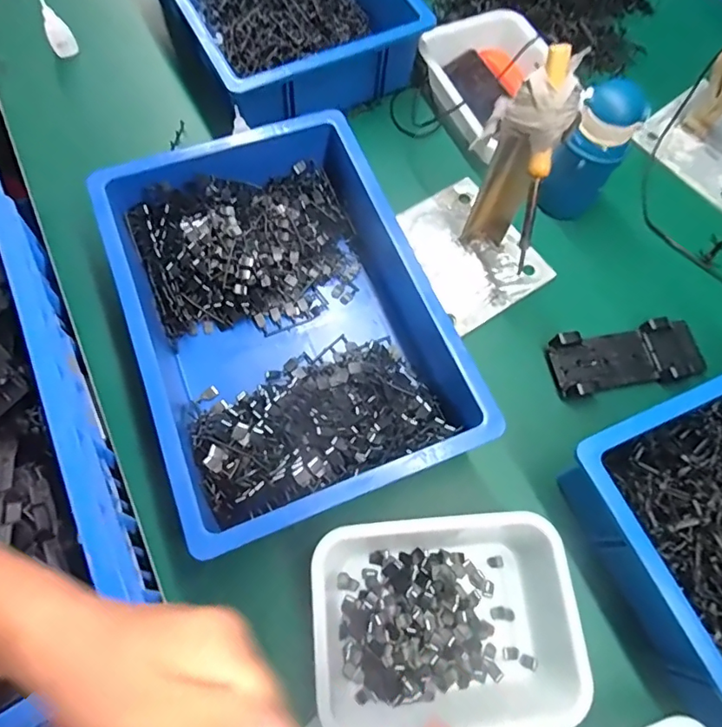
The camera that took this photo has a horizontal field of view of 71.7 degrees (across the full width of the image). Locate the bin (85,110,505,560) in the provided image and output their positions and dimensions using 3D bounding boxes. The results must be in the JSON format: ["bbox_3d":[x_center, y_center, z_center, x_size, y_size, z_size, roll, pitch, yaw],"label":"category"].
[{"bbox_3d":[-0.084,-0.055,0.577,0.308,0.116,0.438,-20,71,-10],"label":"bin"}]

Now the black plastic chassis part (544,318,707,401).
[{"bbox_3d":[0.334,-0.010,0.625,0.192,0.024,0.081,-10,69,-7],"label":"black plastic chassis part"}]

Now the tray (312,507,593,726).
[{"bbox_3d":[0.079,0.254,0.499,0.250,0.068,0.185,-3,68,-4],"label":"tray"}]

